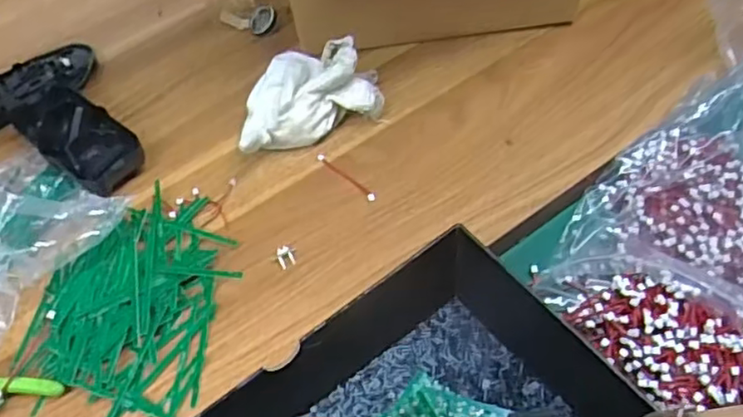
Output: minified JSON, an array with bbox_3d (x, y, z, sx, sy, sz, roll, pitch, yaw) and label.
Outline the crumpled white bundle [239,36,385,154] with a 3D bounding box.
[{"bbox_3d":[-0.046,-0.085,0.485,0.106,0.060,0.084,-11,54,-3],"label":"crumpled white bundle"}]

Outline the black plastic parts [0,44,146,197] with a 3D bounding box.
[{"bbox_3d":[-0.262,-0.063,0.511,0.128,0.034,0.186,-28,56,-14],"label":"black plastic parts"}]

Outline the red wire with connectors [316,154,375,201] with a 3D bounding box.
[{"bbox_3d":[-0.018,-0.023,0.472,0.006,0.005,0.059,-39,60,-20],"label":"red wire with connectors"}]

